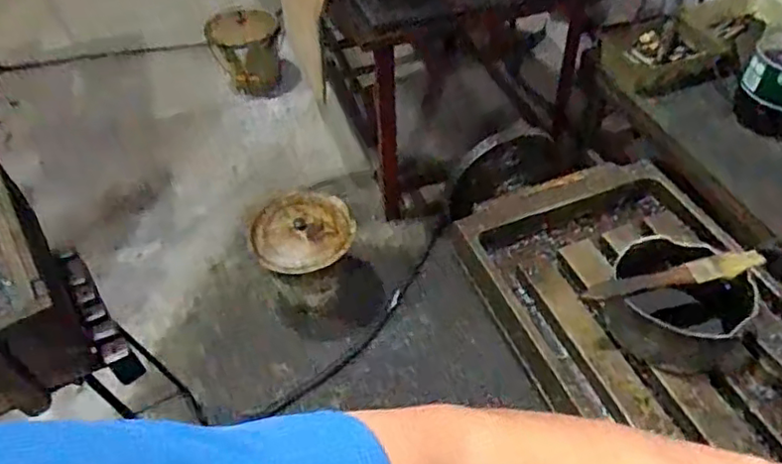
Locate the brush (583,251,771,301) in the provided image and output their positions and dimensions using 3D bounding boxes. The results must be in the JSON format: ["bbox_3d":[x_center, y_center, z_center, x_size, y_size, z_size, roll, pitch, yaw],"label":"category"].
[{"bbox_3d":[0.228,0.036,0.506,0.146,0.020,0.021,-8,49,-5],"label":"brush"}]

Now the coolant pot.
[{"bbox_3d":[0.243,0.057,0.523,0.113,0.059,0.105,16,51,16],"label":"coolant pot"}]

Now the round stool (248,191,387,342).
[{"bbox_3d":[-0.178,0.086,1.549,0.292,0.287,0.278,-12,49,-8],"label":"round stool"}]

